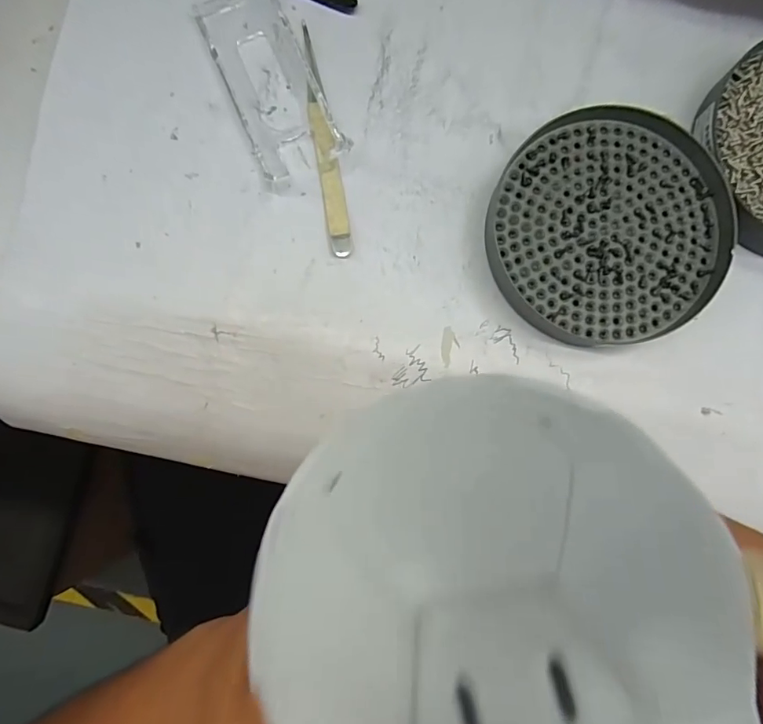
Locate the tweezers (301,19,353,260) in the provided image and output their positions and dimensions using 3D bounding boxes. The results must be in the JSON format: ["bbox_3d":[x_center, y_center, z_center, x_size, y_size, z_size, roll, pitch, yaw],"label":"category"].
[{"bbox_3d":[-0.029,-0.114,0.249,0.012,0.004,0.122,-10,86,0],"label":"tweezers"}]

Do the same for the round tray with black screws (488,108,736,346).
[{"bbox_3d":[0.111,-0.066,0.238,0.110,0.020,0.110,0,86,1],"label":"round tray with black screws"}]

